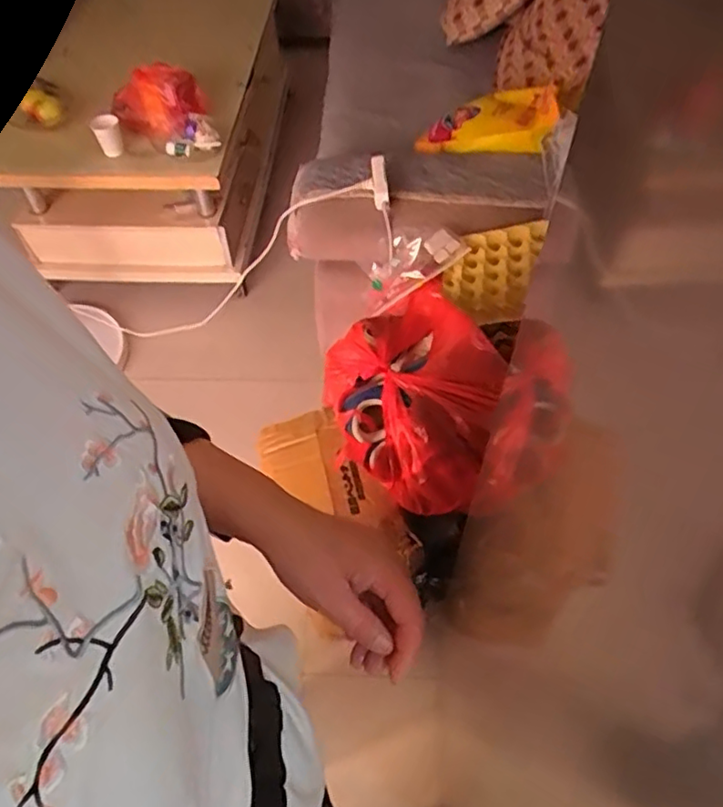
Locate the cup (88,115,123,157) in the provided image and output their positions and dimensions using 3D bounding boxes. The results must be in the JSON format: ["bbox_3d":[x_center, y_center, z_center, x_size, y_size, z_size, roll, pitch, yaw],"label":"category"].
[{"bbox_3d":[-0.653,-0.692,1.612,0.066,0.091,0.061,0,56,1],"label":"cup"}]

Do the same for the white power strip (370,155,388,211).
[{"bbox_3d":[0.037,-0.485,1.365,0.034,0.028,0.122,-5,81,-2],"label":"white power strip"}]

